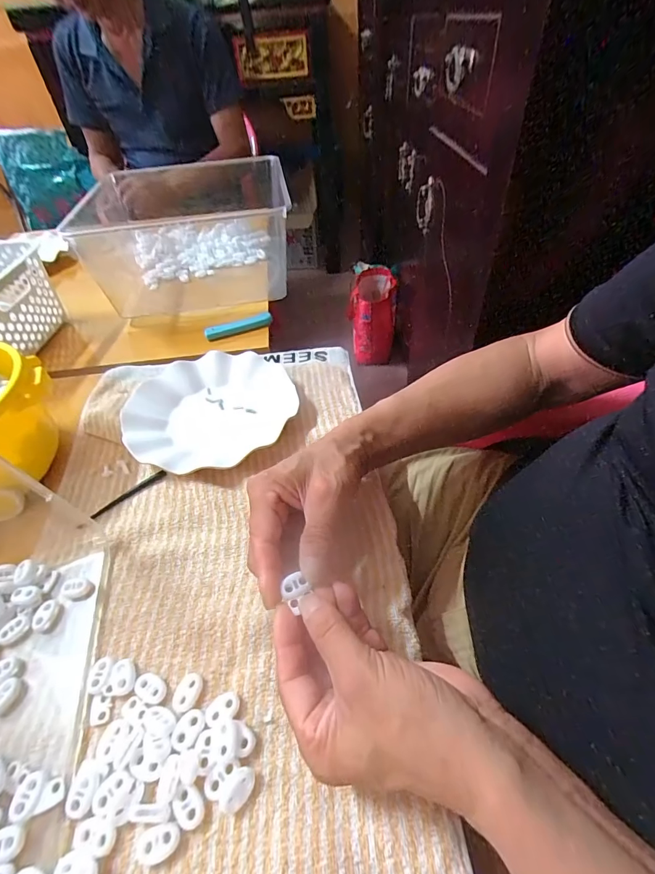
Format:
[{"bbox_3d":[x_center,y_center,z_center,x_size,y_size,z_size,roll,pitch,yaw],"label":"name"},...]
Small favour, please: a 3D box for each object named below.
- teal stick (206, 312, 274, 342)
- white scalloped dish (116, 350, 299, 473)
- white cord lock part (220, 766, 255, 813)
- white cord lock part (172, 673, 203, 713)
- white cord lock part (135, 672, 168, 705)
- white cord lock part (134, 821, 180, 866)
[{"bbox_3d":[-0.129,-0.162,0.586,0.098,0.013,0.021,-19,48,-12],"label":"teal stick"},{"bbox_3d":[-0.129,-0.034,0.449,0.181,0.023,0.186,-3,47,3],"label":"white scalloped dish"},{"bbox_3d":[-0.052,0.205,0.233,0.014,0.009,0.023,24,53,25],"label":"white cord lock part"},{"bbox_3d":[-0.094,0.172,0.269,0.017,0.005,0.023,17,51,21],"label":"white cord lock part"},{"bbox_3d":[-0.120,0.170,0.271,0.023,0.004,0.015,18,51,21],"label":"white cord lock part"},{"bbox_3d":[-0.094,0.224,0.221,0.025,0.007,0.015,-12,47,-6],"label":"white cord lock part"}]

